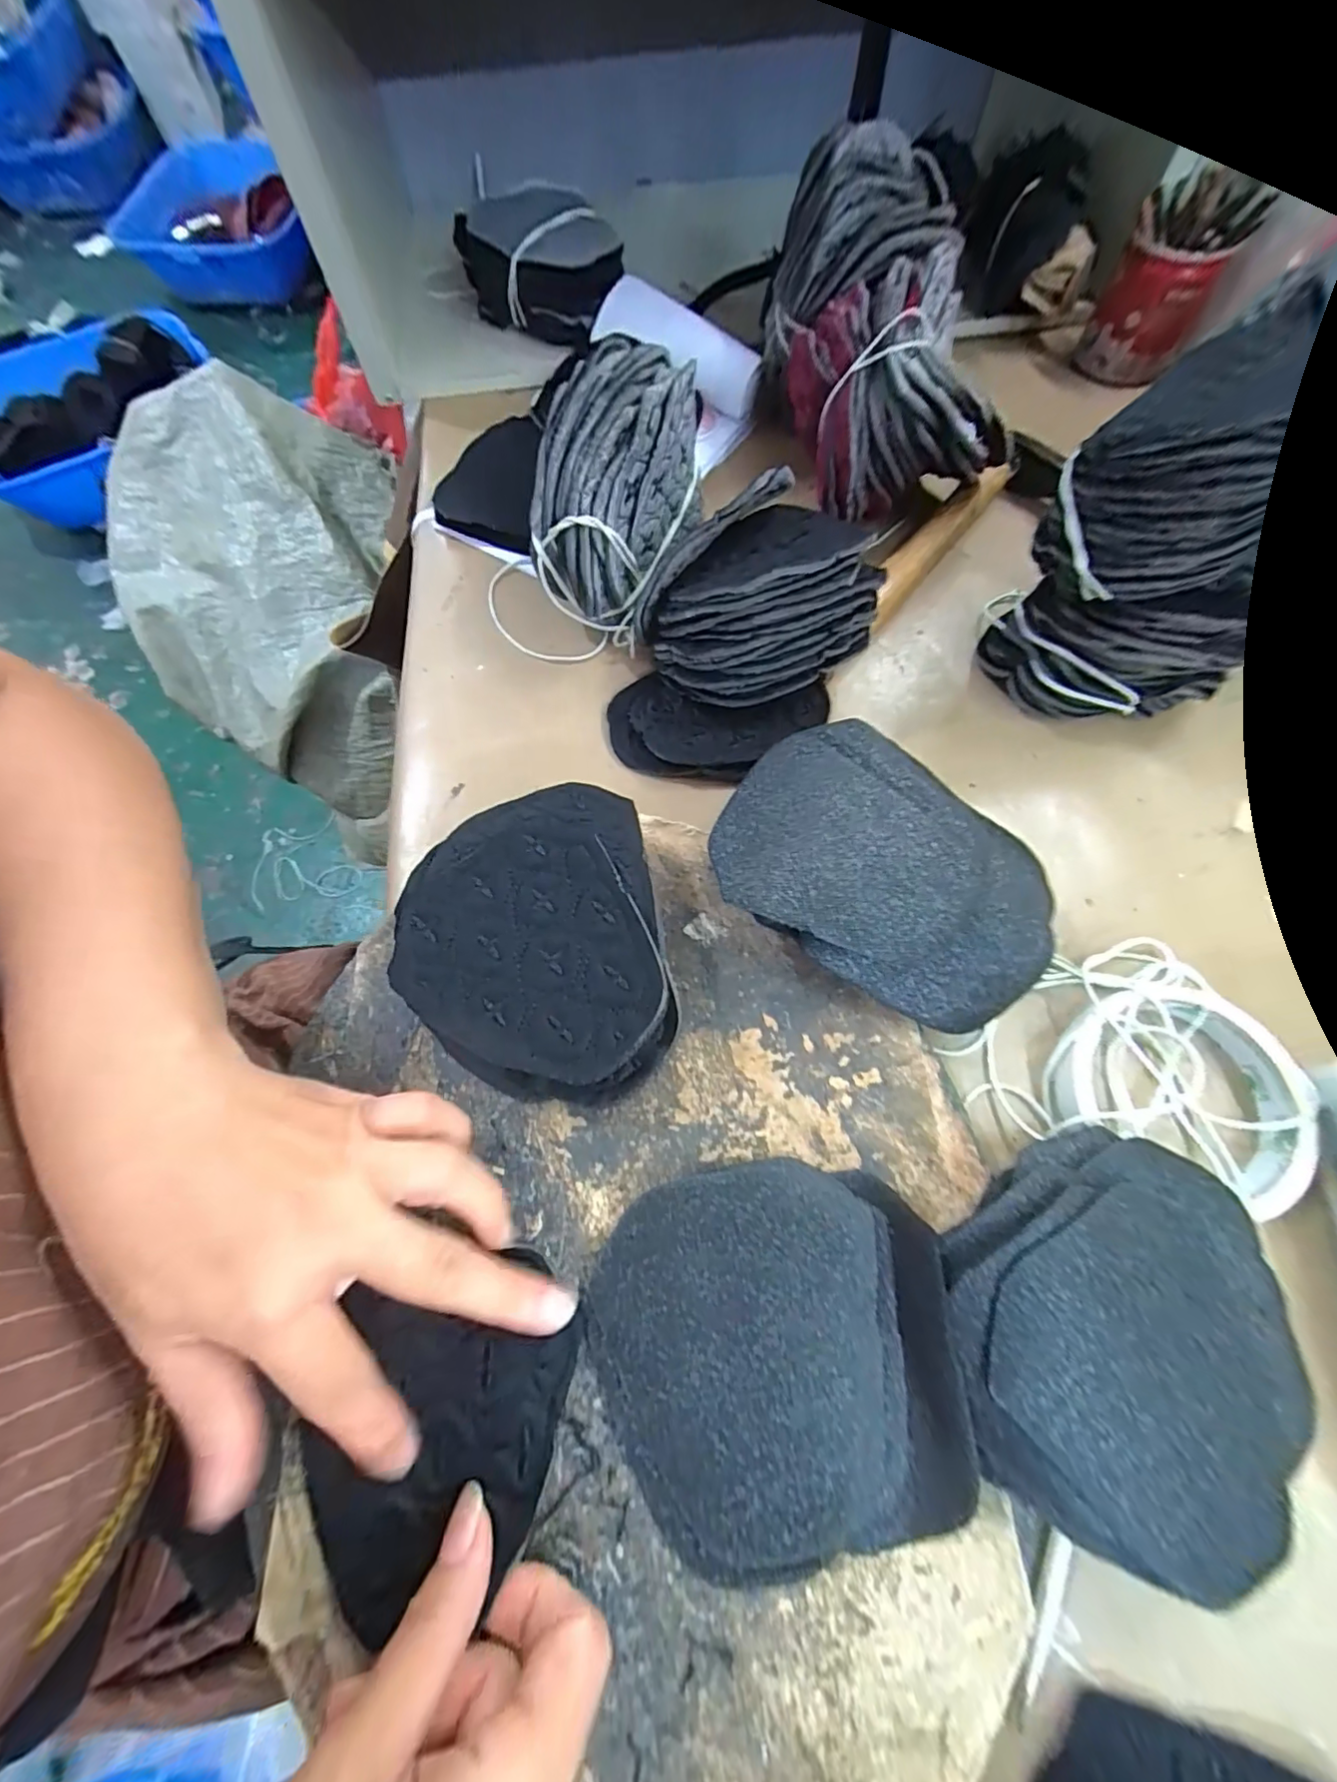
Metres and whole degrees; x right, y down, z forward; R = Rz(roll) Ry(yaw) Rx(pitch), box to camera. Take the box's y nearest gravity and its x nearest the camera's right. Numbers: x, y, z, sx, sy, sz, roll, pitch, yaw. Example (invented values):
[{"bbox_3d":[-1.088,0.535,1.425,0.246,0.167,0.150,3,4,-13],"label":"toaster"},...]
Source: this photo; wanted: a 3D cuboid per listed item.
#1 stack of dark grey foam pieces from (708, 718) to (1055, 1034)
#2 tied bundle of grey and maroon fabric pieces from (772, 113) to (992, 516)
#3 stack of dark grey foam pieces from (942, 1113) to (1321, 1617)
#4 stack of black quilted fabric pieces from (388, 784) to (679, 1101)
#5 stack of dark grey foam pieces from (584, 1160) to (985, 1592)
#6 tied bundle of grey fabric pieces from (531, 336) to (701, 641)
[{"bbox_3d":[0.094,-0.008,0.253,0.144,0.045,0.105,29,71,11],"label":"stack of dark grey foam pieces"},{"bbox_3d":[0.116,-0.325,0.342,0.099,0.096,0.196,-14,87,-5],"label":"tied bundle of grey and maroon fabric pieces"},{"bbox_3d":[0.156,0.151,0.195,0.116,0.034,0.119,-8,69,-3],"label":"stack of dark grey foam pieces"},{"bbox_3d":[-0.058,0.020,0.247,0.105,0.038,0.130,-12,69,-4],"label":"stack of black quilted fabric pieces"},{"bbox_3d":[0.035,0.160,0.199,0.119,0.023,0.114,-9,69,-3],"label":"stack of dark grey foam pieces"},{"bbox_3d":[-0.028,-0.200,0.306,0.076,0.108,0.095,11,69,5],"label":"tied bundle of grey fabric pieces"}]

